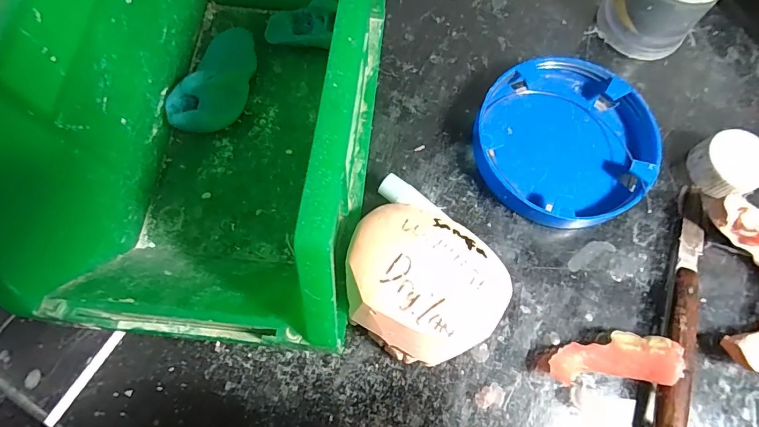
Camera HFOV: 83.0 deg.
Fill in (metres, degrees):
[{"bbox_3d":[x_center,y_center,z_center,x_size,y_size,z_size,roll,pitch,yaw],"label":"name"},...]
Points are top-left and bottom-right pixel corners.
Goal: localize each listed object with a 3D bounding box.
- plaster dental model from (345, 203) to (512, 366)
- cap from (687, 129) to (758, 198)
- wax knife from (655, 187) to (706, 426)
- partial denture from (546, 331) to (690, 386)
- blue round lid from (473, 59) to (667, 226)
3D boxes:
[{"bbox_3d":[0.016,0.029,0.168,0.061,0.031,0.052,31,73,9],"label":"plaster dental model"},{"bbox_3d":[0.158,-0.021,0.194,0.026,0.017,0.026,0,71,-1],"label":"cap"},{"bbox_3d":[0.123,0.044,0.175,0.012,0.012,0.123,23,72,7],"label":"wax knife"},{"bbox_3d":[0.090,0.057,0.168,0.047,0.016,0.018,0,71,-1],"label":"partial denture"},{"bbox_3d":[0.085,-0.033,0.197,0.078,0.015,0.078,0,71,-1],"label":"blue round lid"}]

